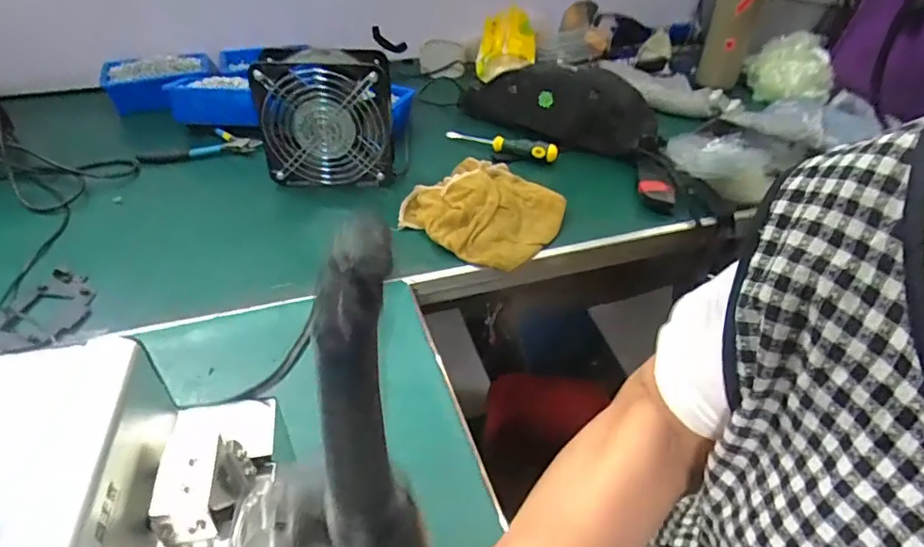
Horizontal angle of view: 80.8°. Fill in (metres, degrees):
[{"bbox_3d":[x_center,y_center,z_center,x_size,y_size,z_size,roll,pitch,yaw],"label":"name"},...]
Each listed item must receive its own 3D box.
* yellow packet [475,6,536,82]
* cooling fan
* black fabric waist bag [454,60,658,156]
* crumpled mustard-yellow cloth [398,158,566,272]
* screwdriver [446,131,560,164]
[{"bbox_3d":[0.076,-0.393,0.914,0.096,0.090,0.090,7,41,5],"label":"yellow packet"},{"bbox_3d":[-0.161,-0.177,0.657,0.150,0.159,0.070,-1,38,1],"label":"cooling fan"},{"bbox_3d":[0.143,-0.252,0.791,0.298,0.107,0.103,24,45,24],"label":"black fabric waist bag"},{"bbox_3d":[0.027,-0.083,0.626,0.175,0.048,0.167,30,48,29],"label":"crumpled mustard-yellow cloth"},{"bbox_3d":[0.056,-0.183,0.750,0.162,0.023,0.028,24,45,23],"label":"screwdriver"}]

